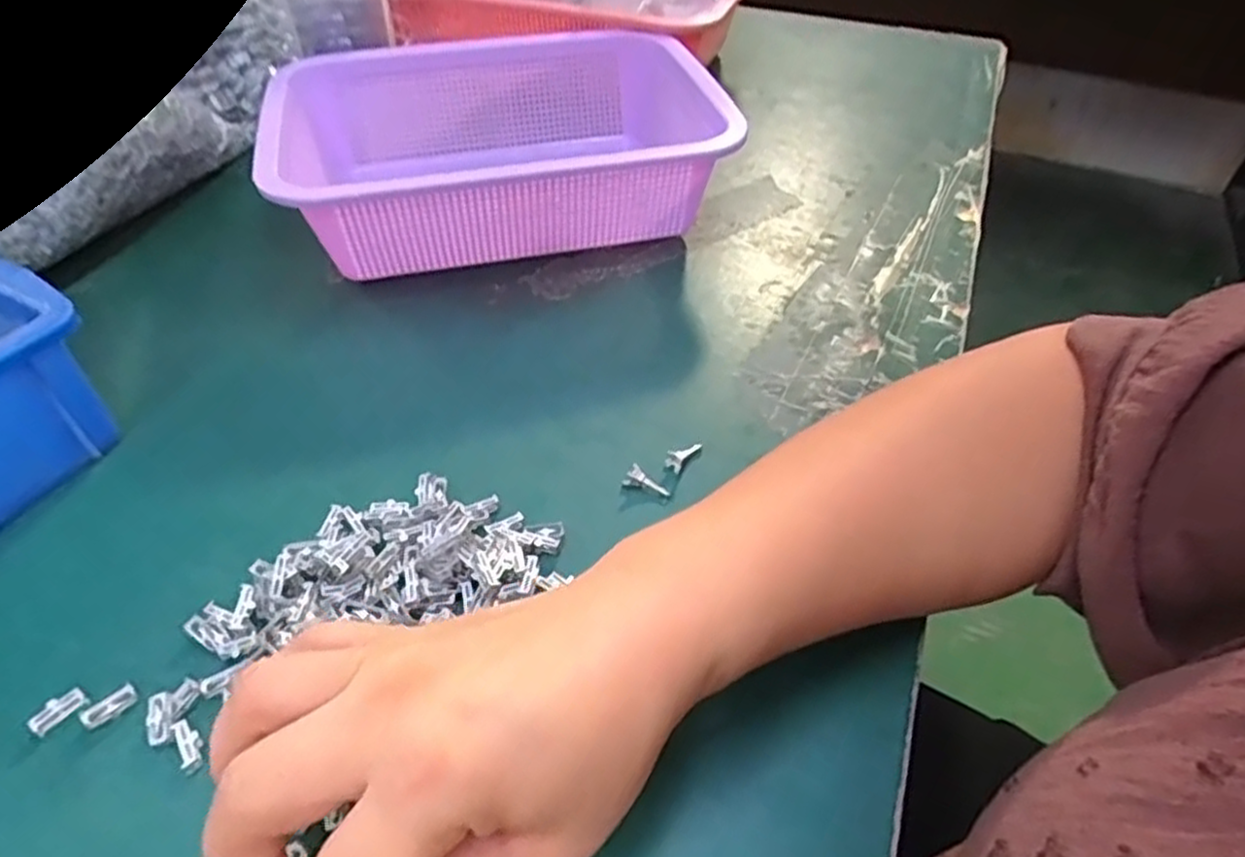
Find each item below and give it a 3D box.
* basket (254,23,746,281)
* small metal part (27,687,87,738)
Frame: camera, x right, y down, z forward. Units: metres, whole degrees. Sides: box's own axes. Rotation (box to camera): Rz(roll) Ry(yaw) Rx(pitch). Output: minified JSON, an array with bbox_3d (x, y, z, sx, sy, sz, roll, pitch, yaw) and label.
[{"bbox_3d":[-0.075,-0.175,0.463,0.249,0.080,0.187,-9,47,-11],"label":"basket"},{"bbox_3d":[-0.192,0.097,0.251,0.006,0.007,0.017,33,53,26],"label":"small metal part"}]

